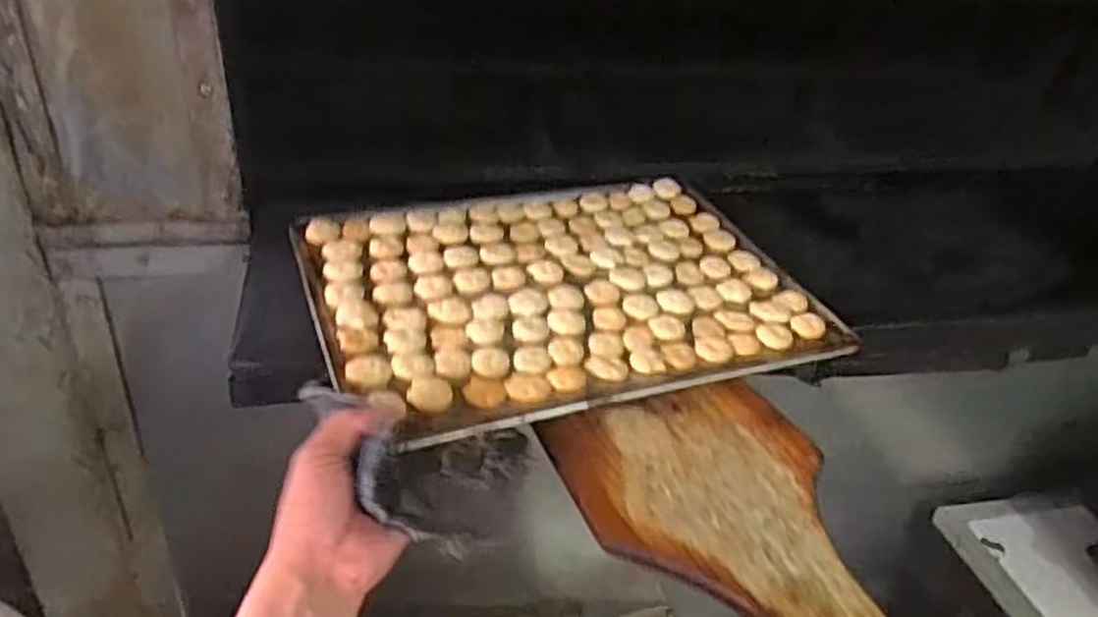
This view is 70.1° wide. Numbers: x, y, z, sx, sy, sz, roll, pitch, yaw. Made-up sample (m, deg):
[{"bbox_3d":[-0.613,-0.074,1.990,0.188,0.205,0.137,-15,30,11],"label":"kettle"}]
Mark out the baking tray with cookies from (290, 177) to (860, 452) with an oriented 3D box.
[{"bbox_3d":[0.015,-0.025,0.744,0.449,0.025,0.324,-9,35,-22],"label":"baking tray with cookies"}]

